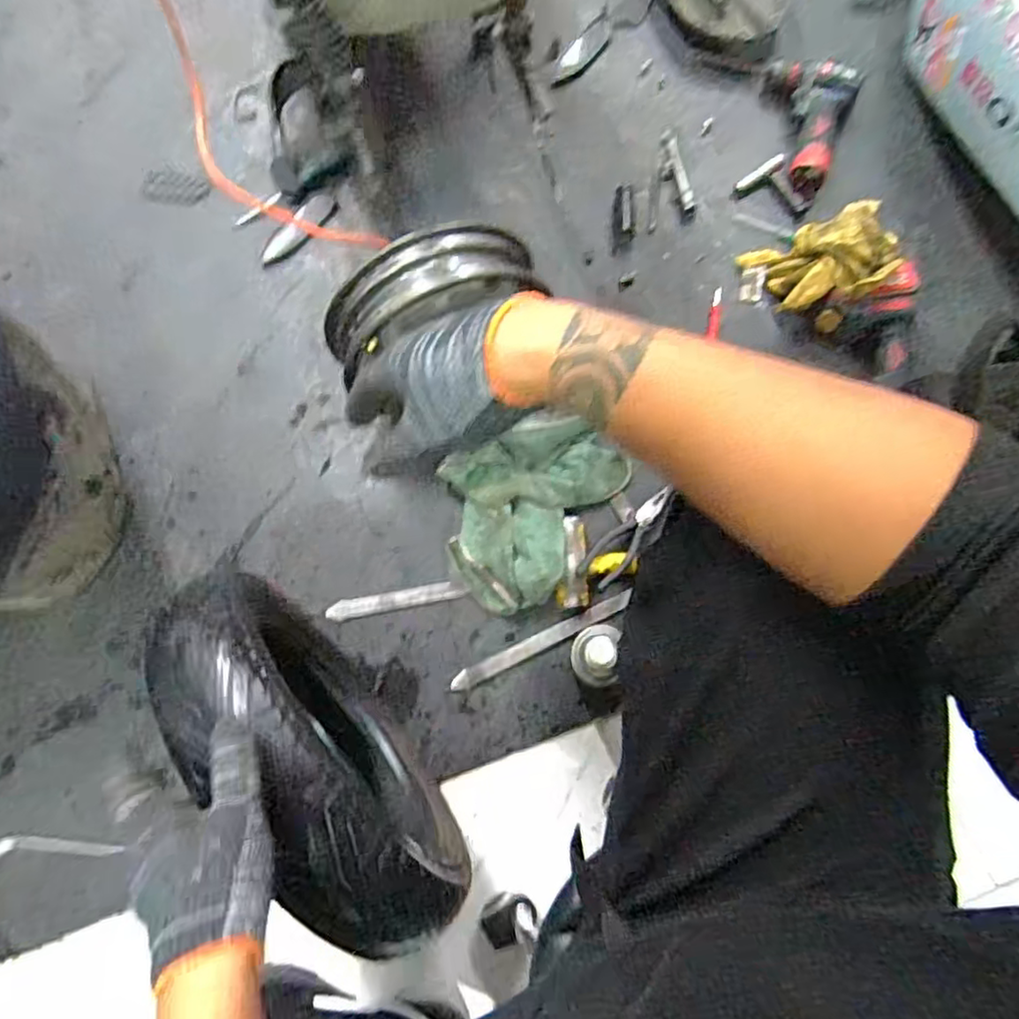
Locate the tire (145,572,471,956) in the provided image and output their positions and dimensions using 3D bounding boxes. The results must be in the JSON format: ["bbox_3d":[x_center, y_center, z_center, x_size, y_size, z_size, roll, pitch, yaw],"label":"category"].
[{"bbox_3d":[-0.161,0.224,0.606,0.077,0.368,0.306,-38,79,-8],"label":"tire"}]

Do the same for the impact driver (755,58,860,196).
[{"bbox_3d":[0.407,-0.547,0.919,0.127,0.055,0.181,20,77,8],"label":"impact driver"}]

